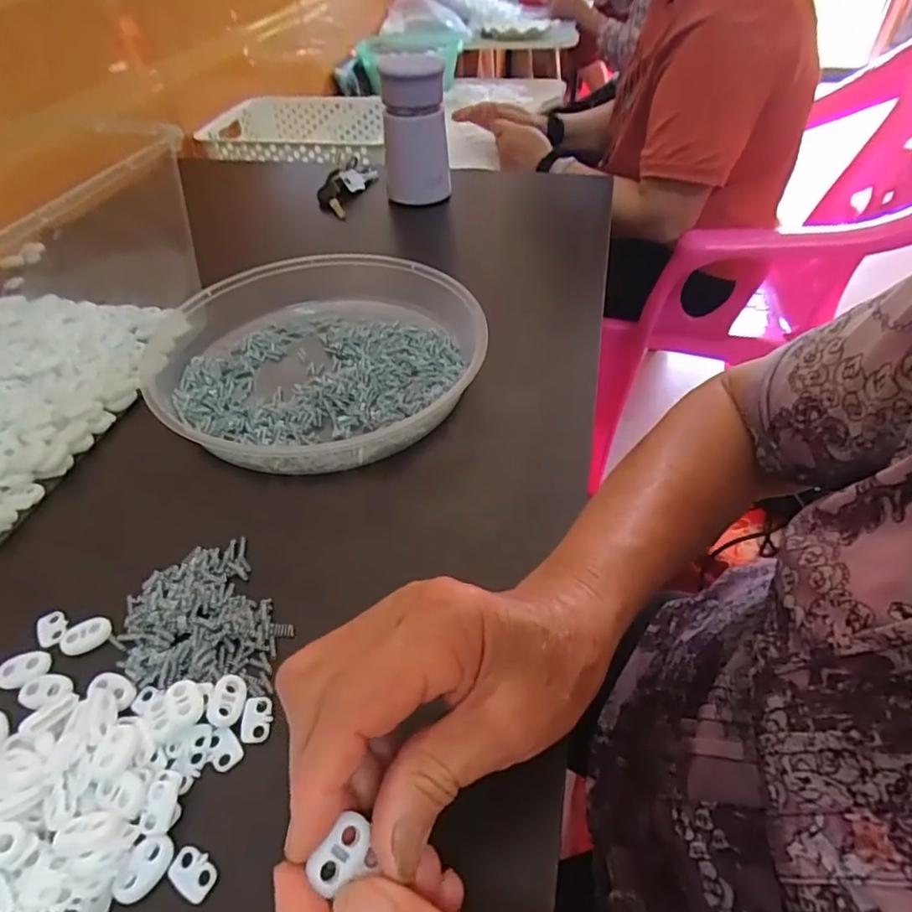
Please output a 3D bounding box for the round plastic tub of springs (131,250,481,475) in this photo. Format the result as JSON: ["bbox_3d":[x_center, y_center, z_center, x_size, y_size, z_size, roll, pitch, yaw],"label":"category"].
[{"bbox_3d":[-0.101,-0.077,0.427,0.225,0.043,0.235,-1,45,1],"label":"round plastic tub of springs"}]

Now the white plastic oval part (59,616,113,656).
[{"bbox_3d":[-0.185,0.089,0.287,0.023,0.005,0.017,-16,46,-13],"label":"white plastic oval part"}]

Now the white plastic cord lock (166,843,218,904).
[{"bbox_3d":[-0.099,0.157,0.217,0.020,0.004,0.013,21,49,22],"label":"white plastic cord lock"}]

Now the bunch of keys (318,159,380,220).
[{"bbox_3d":[-0.129,-0.313,0.678,0.045,0.037,0.117,10,46,13],"label":"bunch of keys"}]

